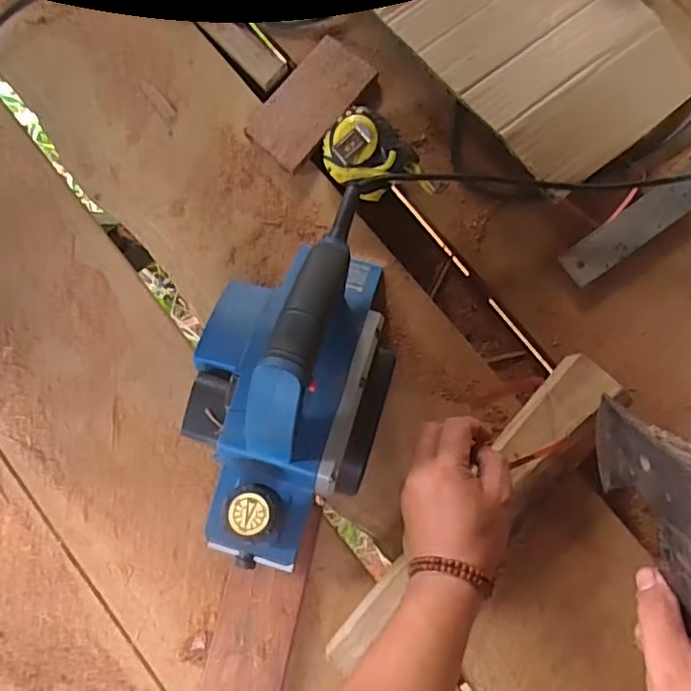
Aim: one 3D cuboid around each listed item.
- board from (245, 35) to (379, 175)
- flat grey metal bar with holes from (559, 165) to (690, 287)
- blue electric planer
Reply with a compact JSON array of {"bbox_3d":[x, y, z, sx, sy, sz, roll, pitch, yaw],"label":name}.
[{"bbox_3d":[-0.035,-0.234,0.567,0.069,0.015,0.130,38,83,6],"label":"board"},{"bbox_3d":[0.325,-0.148,0.554,0.278,0.009,0.037,-35,85,-3],"label":"flat grey metal bar with holes"},{"bbox_3d":[-0.043,0.029,0.451,0.147,0.161,0.294,11,81,2],"label":"blue electric planer"}]

